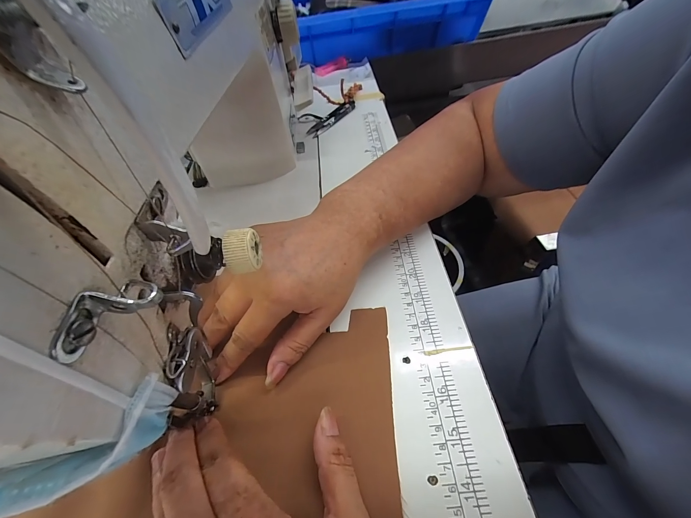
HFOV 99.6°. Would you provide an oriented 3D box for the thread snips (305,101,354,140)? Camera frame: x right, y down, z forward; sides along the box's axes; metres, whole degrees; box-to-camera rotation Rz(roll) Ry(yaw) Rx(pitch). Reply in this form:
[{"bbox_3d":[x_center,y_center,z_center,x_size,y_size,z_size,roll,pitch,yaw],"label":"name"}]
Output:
[{"bbox_3d":[-0.023,-0.215,0.444,0.027,0.012,0.098,28,60,26],"label":"thread snips"}]

